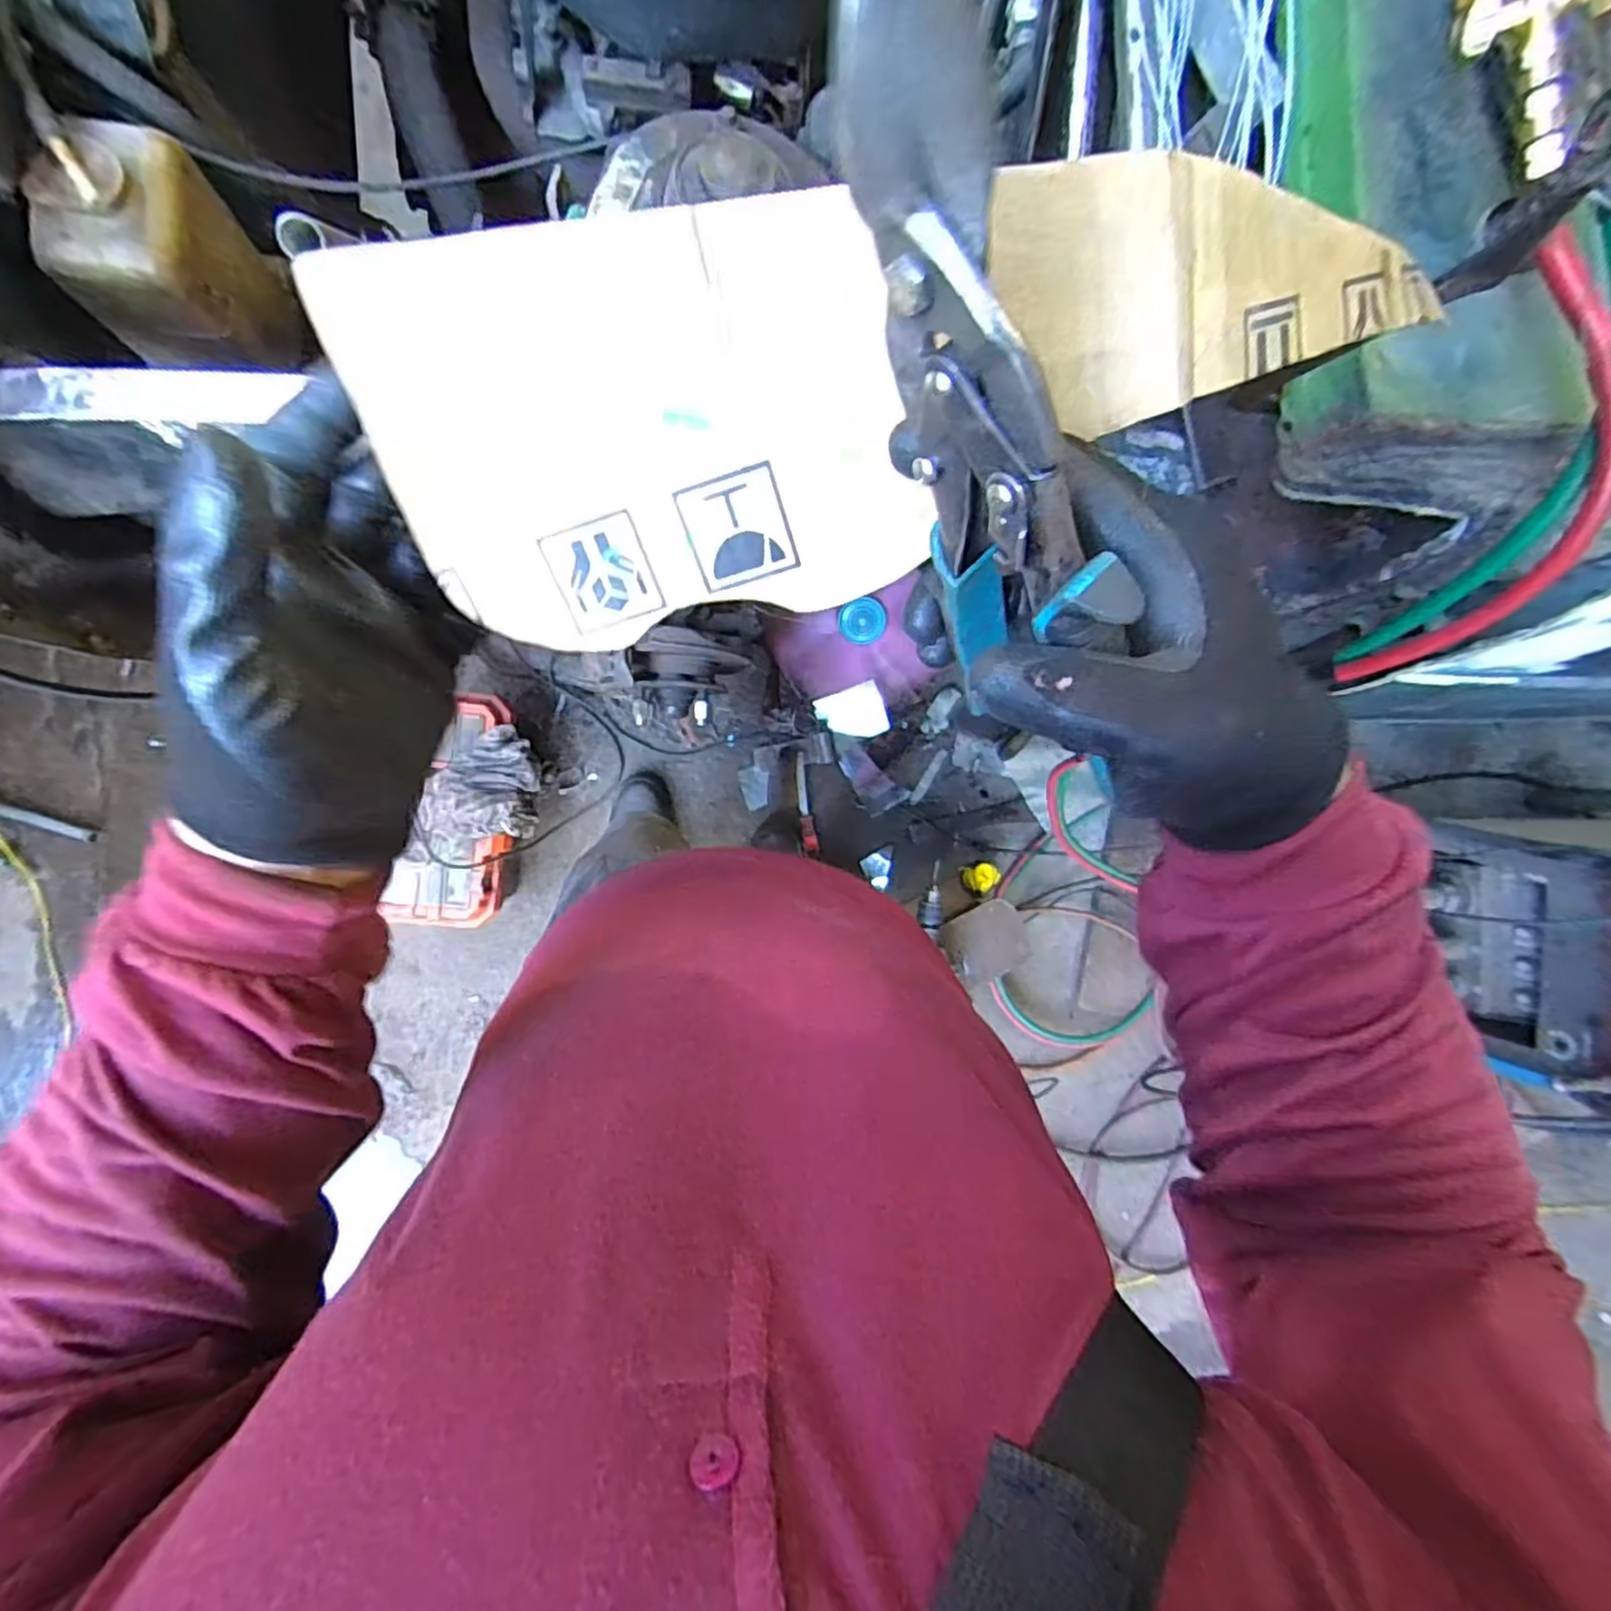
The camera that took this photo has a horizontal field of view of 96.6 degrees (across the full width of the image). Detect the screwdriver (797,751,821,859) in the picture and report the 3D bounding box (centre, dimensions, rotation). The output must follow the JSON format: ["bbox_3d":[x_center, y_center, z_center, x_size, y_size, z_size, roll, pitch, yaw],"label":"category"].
[{"bbox_3d":[0.005,0.001,1.416,0.034,0.021,0.209,-5,92,-6],"label":"screwdriver"}]

